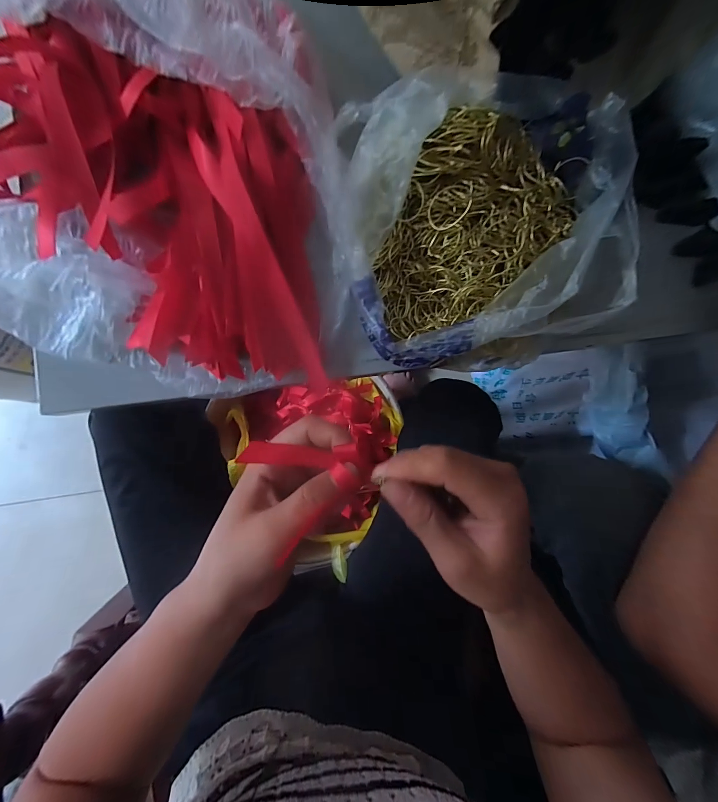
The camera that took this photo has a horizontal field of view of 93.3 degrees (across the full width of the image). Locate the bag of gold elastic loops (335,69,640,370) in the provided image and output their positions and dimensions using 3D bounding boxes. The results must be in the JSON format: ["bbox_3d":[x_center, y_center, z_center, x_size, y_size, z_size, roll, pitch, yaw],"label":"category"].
[{"bbox_3d":[0.094,-0.138,0.263,0.216,0.068,0.210,-3,86,-8],"label":"bag of gold elastic loops"}]

